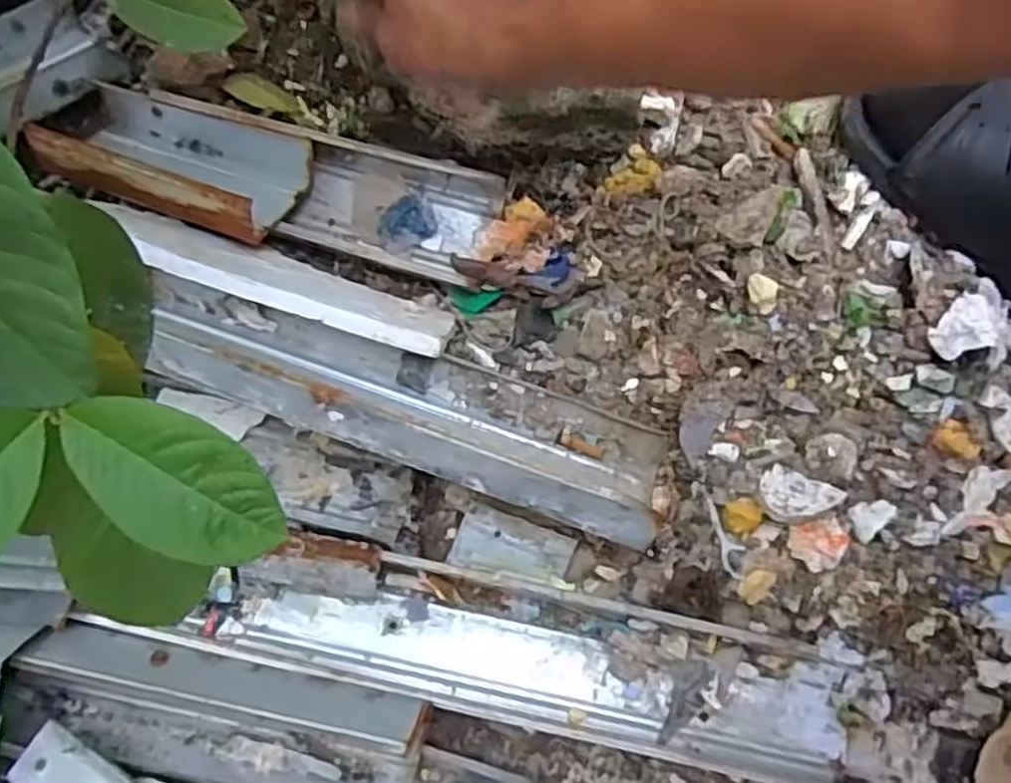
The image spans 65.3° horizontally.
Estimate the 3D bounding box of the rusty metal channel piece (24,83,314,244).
[{"bbox_3d":[-0.227,-0.164,0.547,0.168,0.072,0.087,18,78,3],"label":"rusty metal channel piece"}]

